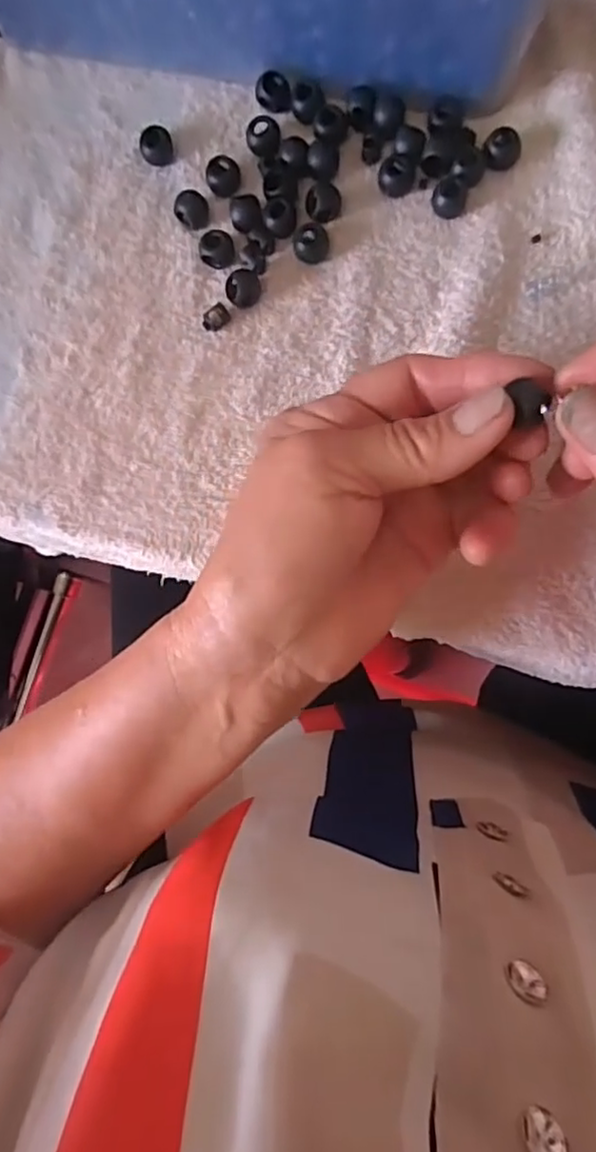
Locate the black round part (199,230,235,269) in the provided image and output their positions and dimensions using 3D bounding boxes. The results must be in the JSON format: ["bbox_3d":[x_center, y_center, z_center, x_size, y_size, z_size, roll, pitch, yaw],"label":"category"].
[{"bbox_3d":[-0.036,-0.145,0.282,0.015,0.012,0.011,-4,84,6],"label":"black round part"}]

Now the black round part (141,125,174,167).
[{"bbox_3d":[-0.064,-0.196,0.291,0.015,0.013,0.012,-23,83,4],"label":"black round part"}]

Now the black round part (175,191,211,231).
[{"bbox_3d":[-0.048,-0.165,0.286,0.013,0.011,0.013,-1,85,6],"label":"black round part"}]

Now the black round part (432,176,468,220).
[{"bbox_3d":[0.066,-0.163,0.274,0.014,0.012,0.010,13,86,7],"label":"black round part"}]

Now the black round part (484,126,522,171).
[{"bbox_3d":[0.089,-0.185,0.275,0.015,0.011,0.012,1,85,6],"label":"black round part"}]

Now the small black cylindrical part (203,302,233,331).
[{"bbox_3d":[-0.037,-0.115,0.283,0.012,0.006,0.008,-41,82,1],"label":"small black cylindrical part"}]

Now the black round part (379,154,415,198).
[{"bbox_3d":[0.044,-0.176,0.279,0.016,0.009,0.013,8,86,7],"label":"black round part"}]

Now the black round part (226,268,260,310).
[{"bbox_3d":[-0.024,-0.127,0.279,0.015,0.013,0.013,-22,83,4],"label":"black round part"}]

